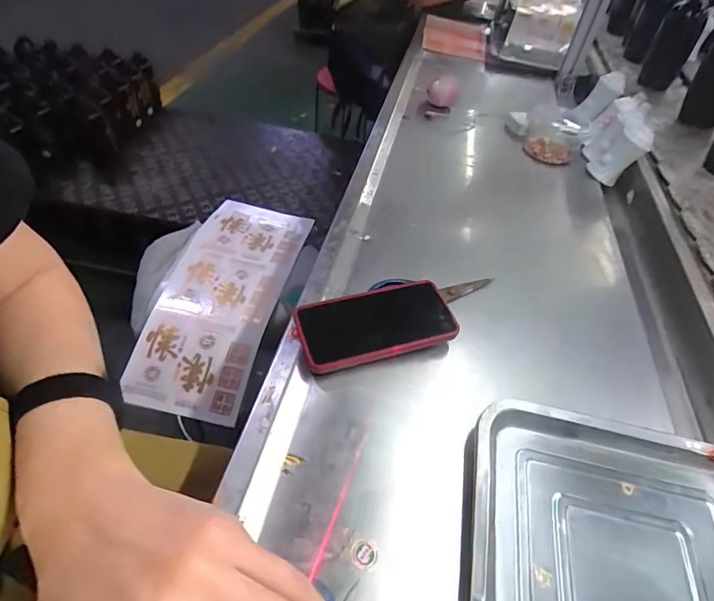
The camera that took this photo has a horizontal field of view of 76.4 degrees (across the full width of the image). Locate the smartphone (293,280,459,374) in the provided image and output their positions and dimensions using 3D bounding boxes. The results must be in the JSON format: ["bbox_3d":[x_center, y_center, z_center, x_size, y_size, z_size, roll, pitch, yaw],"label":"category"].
[{"bbox_3d":[0.021,0.025,0.491,0.166,0.015,0.083,-14,50,-15],"label":"smartphone"}]

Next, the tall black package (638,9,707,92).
[{"bbox_3d":[0.781,-0.620,1.134,0.087,0.163,0.080,26,48,17],"label":"tall black package"}]

